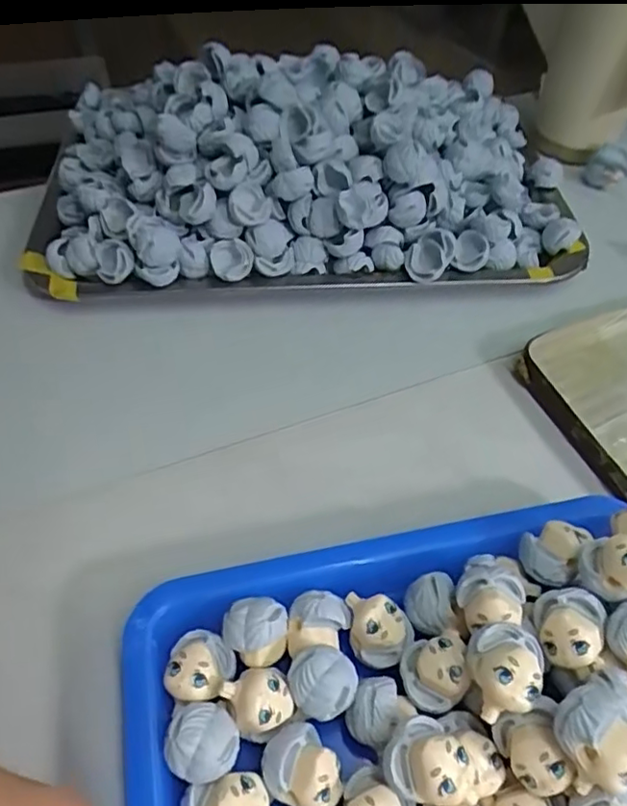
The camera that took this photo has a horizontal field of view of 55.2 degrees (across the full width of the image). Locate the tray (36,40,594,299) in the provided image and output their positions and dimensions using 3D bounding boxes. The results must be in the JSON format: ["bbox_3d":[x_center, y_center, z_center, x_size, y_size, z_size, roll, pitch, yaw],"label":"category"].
[{"bbox_3d":[-0.006,-0.160,0.388,0.338,0.098,0.188,-5,51,-3],"label":"tray"}]

